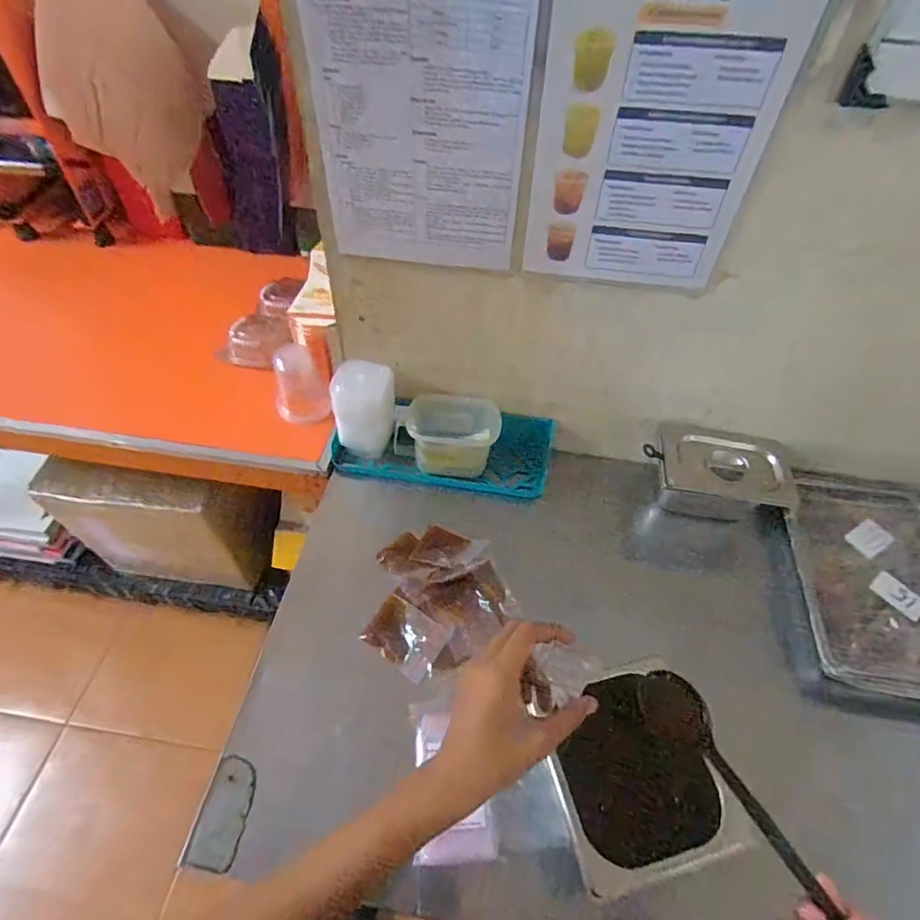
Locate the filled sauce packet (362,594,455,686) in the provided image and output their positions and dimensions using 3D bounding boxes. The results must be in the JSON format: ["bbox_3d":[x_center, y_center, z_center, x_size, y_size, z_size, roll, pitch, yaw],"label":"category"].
[{"bbox_3d":[-0.067,0.219,0.648,0.096,0.013,0.075,25,55,16],"label":"filled sauce packet"}]

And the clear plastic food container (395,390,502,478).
[{"bbox_3d":[-0.020,-0.037,0.783,0.151,0.083,0.093,12,52,6],"label":"clear plastic food container"}]

